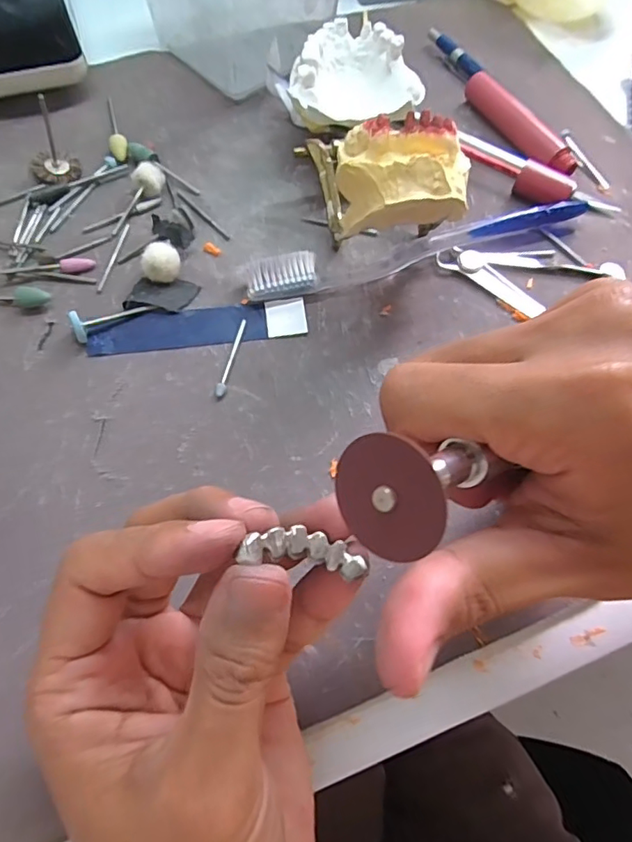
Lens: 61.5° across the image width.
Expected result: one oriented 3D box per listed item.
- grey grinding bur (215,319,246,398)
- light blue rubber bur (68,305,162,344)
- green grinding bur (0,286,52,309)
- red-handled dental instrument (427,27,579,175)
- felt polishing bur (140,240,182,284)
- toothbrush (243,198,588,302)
[{"bbox_3d":[-0.039,-0.030,0.248,0.004,0.004,0.043,11,66,2],"label":"grey grinding bur"},{"bbox_3d":[-0.095,-0.051,0.250,0.040,0.013,0.011,-29,71,-15],"label":"light blue rubber bur"},{"bbox_3d":[-0.150,-0.059,0.253,0.045,0.008,0.007,2,66,-2],"label":"green grinding bur"},{"bbox_3d":[0.110,-0.198,0.327,0.019,0.017,0.144,-21,68,-12],"label":"red-handled dental instrument"},{"bbox_3d":[-0.076,-0.077,0.261,0.018,0.016,0.015,-16,68,-10],"label":"felt polishing bur"},{"bbox_3d":[0.055,-0.089,0.274,0.184,0.015,0.016,-15,67,-9],"label":"toothbrush"}]

